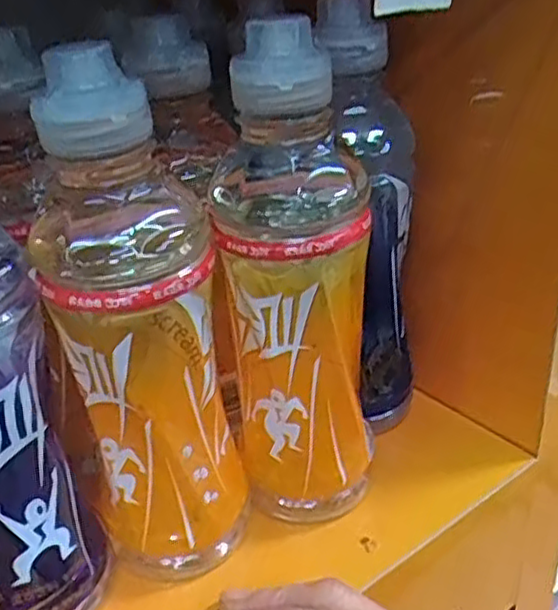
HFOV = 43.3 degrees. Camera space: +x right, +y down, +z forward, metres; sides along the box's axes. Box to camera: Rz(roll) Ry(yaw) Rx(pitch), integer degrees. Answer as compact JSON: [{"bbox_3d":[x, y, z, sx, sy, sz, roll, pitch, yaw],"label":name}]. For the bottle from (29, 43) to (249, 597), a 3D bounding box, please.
[{"bbox_3d":[-0.057,0.010,0.302,0.073,0.221,0.080,-5,28,-3],"label":"bottle"}]

